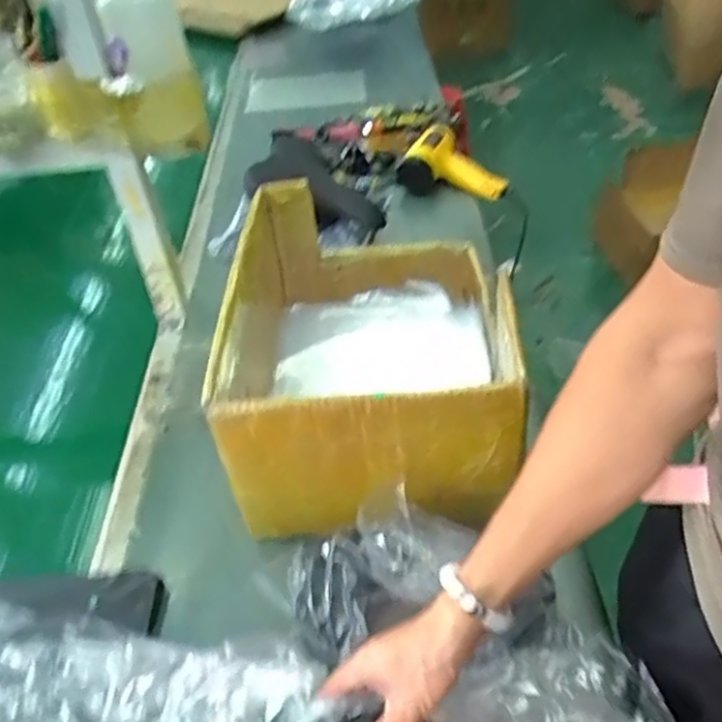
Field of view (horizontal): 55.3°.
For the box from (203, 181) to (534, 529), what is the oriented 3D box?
[{"bbox_3d":[0.013,-0.006,0.831,0.316,0.258,0.422,-6,42,0],"label":"box"}]

